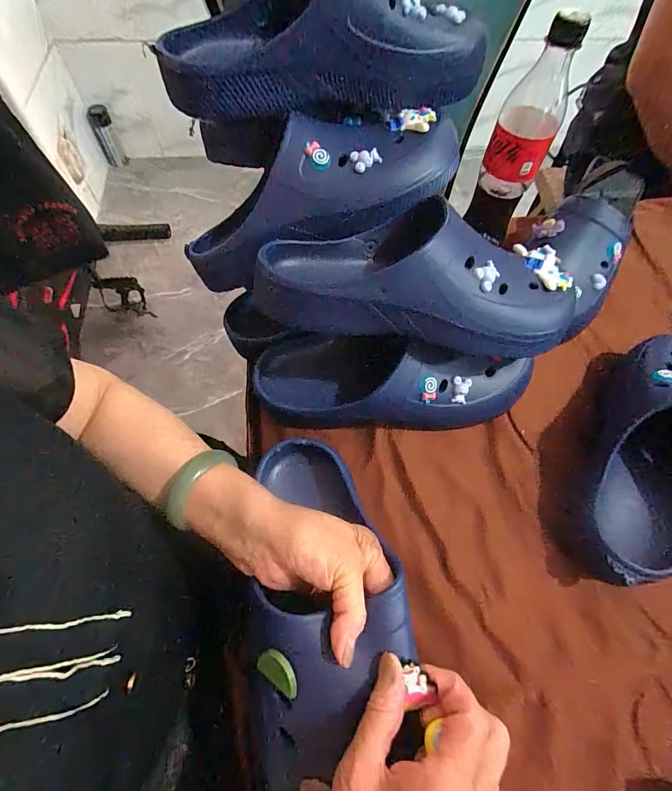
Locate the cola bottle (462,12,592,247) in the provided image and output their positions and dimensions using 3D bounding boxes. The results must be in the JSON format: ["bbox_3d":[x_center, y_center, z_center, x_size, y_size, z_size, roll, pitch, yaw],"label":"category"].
[{"bbox_3d":[0.200,-0.272,0.418,0.060,0.200,0.056,21,63,8],"label":"cola bottle"}]

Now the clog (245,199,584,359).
[{"bbox_3d":[0.074,-0.109,0.323,0.269,0.085,0.127,6,62,1],"label":"clog"}]

